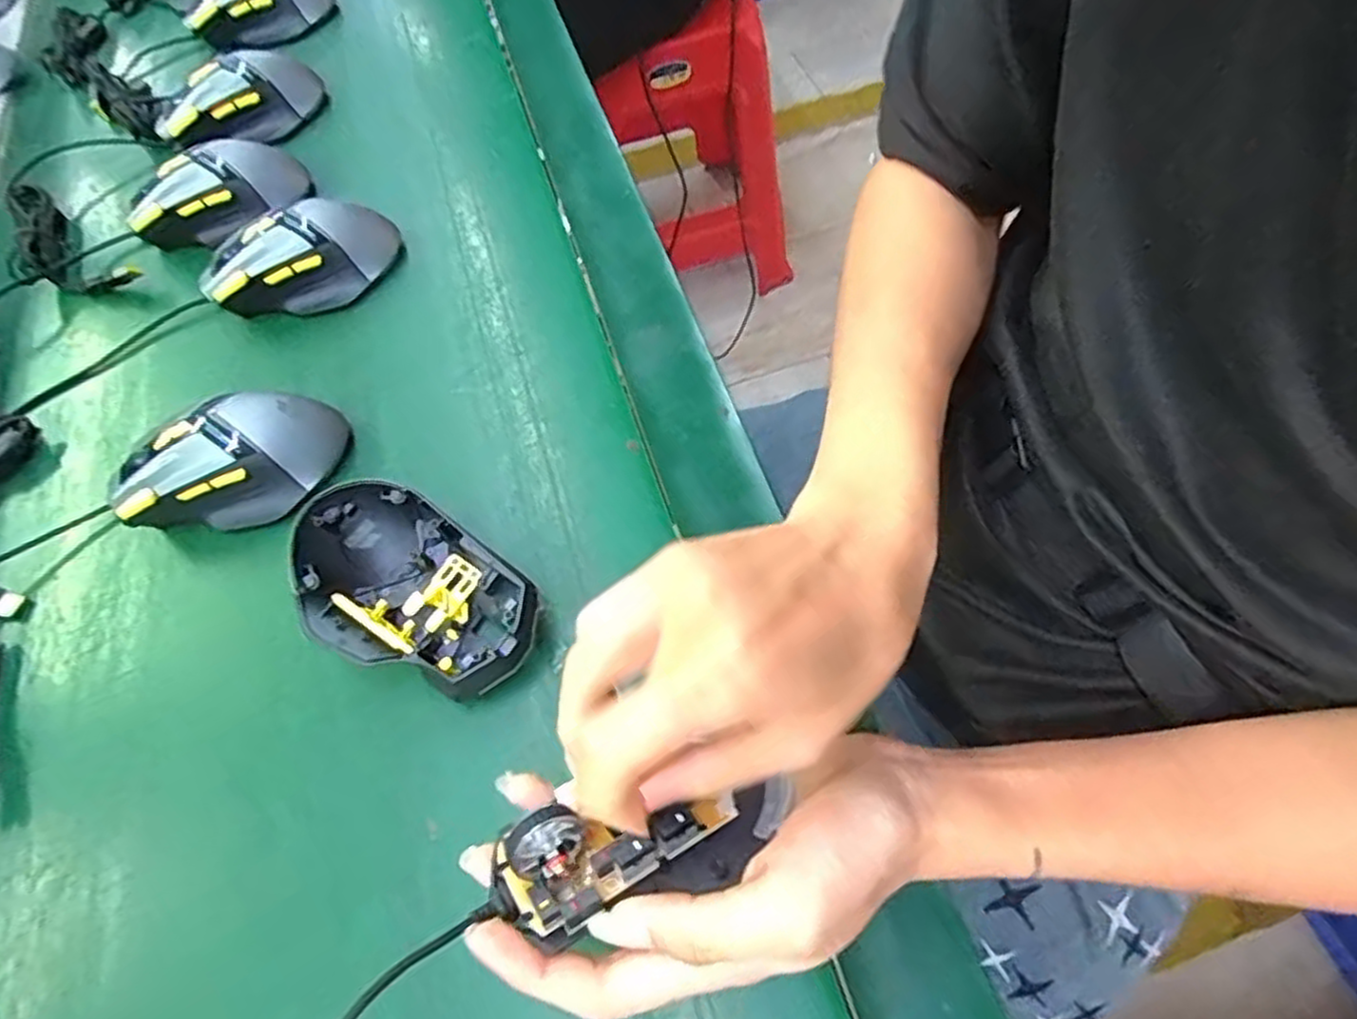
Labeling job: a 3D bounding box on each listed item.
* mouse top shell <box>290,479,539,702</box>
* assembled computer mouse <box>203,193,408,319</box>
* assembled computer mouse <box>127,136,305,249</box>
[{"bbox_3d":[-0.122,0.039,0.340,0.119,0.044,0.072,25,66,17],"label":"mouse top shell"},{"bbox_3d":[-0.236,-0.157,0.461,0.114,0.043,0.057,-25,62,-9],"label":"assembled computer mouse"},{"bbox_3d":[-0.311,-0.214,0.497,0.113,0.039,0.072,-40,65,-17],"label":"assembled computer mouse"}]

